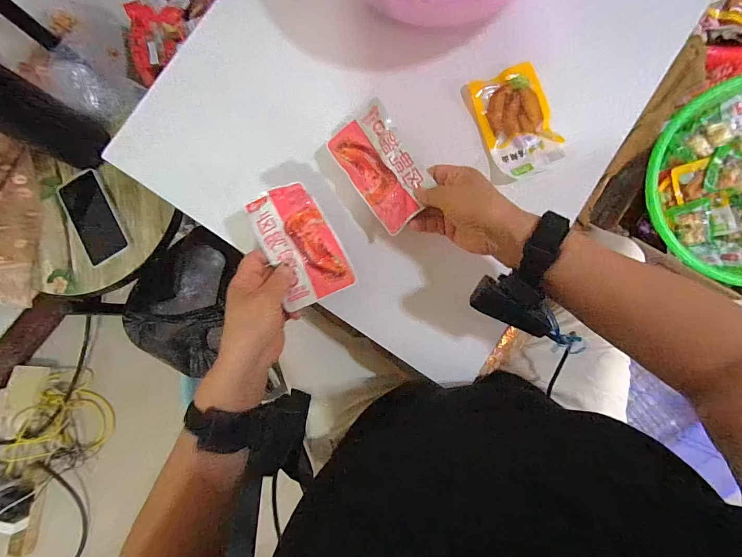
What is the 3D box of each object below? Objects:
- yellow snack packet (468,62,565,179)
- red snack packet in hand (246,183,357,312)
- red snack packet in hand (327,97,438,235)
[{"bbox_3d":[0.174,-0.186,0.425,0.079,0.012,0.130,-16,83,3],"label":"yellow snack packet"},{"bbox_3d":[-0.076,-0.038,0.383,0.071,0.019,0.130,-27,82,2],"label":"red snack packet in hand"},{"bbox_3d":[0.011,-0.121,0.397,0.073,0.011,0.133,-34,80,21],"label":"red snack packet in hand"}]

